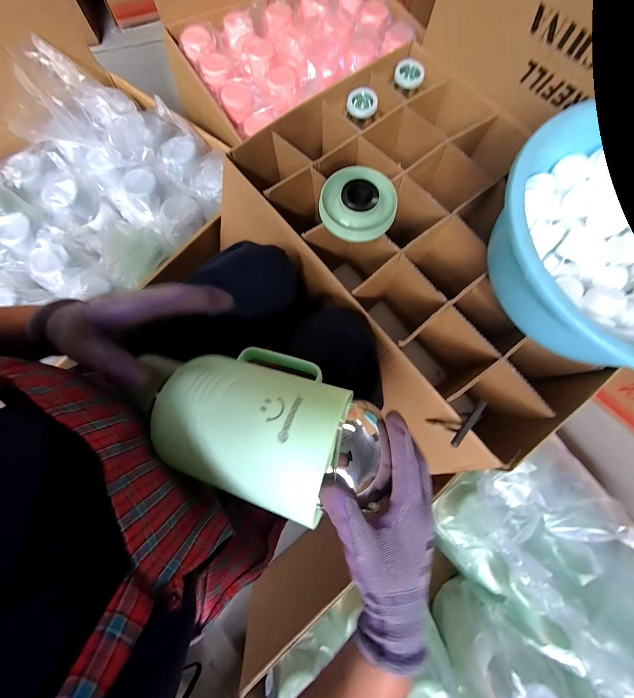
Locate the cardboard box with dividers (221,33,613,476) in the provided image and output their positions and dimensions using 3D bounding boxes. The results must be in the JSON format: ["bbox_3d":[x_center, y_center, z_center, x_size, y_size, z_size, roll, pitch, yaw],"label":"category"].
[{"bbox_3d":[0.211,-0.201,0.566,0.521,0.218,0.688,-40,80,-11],"label":"cardboard box with dividers"}]

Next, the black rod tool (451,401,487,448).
[{"bbox_3d":[0.215,0.104,0.401,0.010,0.015,0.083,43,78,9],"label":"black rod tool"}]

